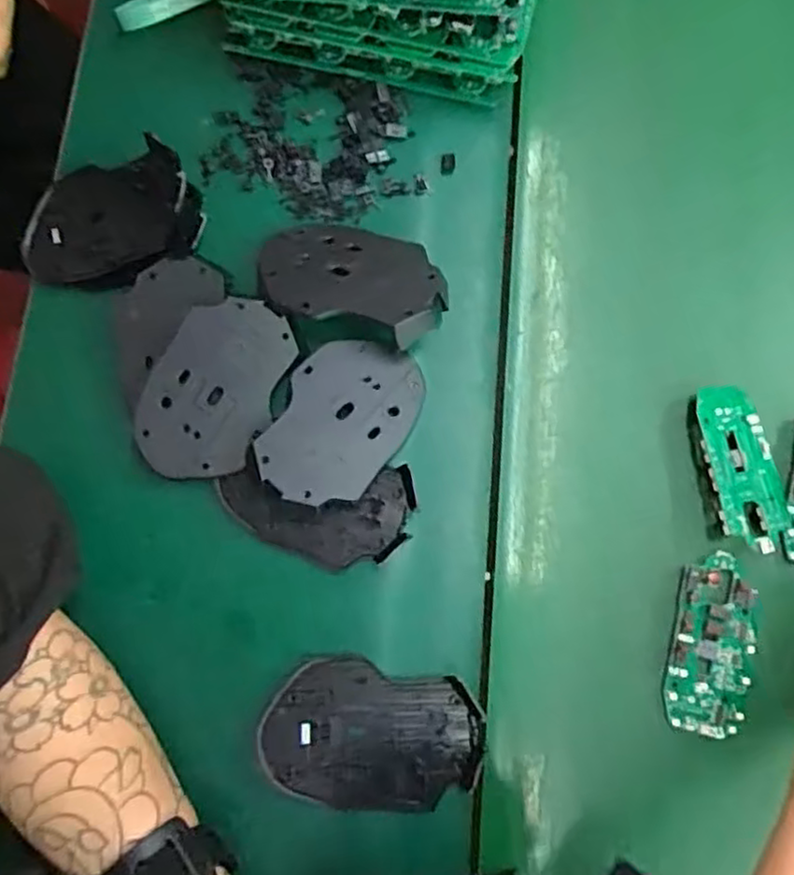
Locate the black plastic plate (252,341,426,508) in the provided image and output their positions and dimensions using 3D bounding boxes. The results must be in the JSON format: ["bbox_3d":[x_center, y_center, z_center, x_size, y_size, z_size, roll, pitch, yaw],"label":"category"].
[{"bbox_3d":[-0.031,-0.010,0.390,0.072,0.013,0.103,27,79,5],"label":"black plastic plate"}]

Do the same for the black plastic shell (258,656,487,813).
[{"bbox_3d":[-0.014,0.160,0.367,0.115,0.014,0.075,0,78,-1],"label":"black plastic shell"}]

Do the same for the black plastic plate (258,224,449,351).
[{"bbox_3d":[-0.027,-0.096,0.416,0.114,0.015,0.072,11,61,11],"label":"black plastic plate"}]

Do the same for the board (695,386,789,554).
[{"bbox_3d":[0.202,0.017,0.400,0.046,0.006,0.097,-4,74,-17],"label":"board"}]

